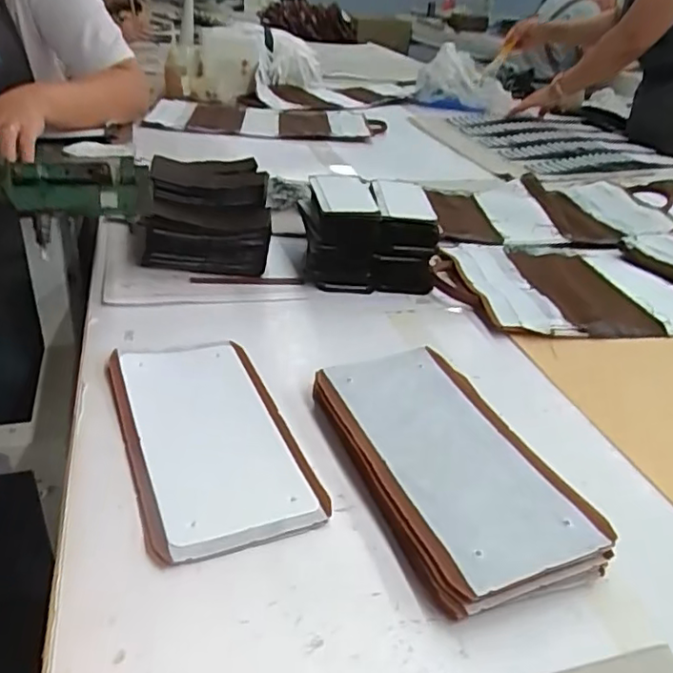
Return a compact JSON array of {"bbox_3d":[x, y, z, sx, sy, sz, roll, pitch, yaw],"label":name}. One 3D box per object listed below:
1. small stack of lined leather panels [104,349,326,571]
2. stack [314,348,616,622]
[{"bbox_3d":[-0.107,0.078,0.506,0.131,0.011,0.242,-10,35,-22],"label":"small stack of lined leather panels"},{"bbox_3d":[0.086,0.096,0.491,0.149,0.027,0.254,-7,34,-18],"label":"stack"}]

